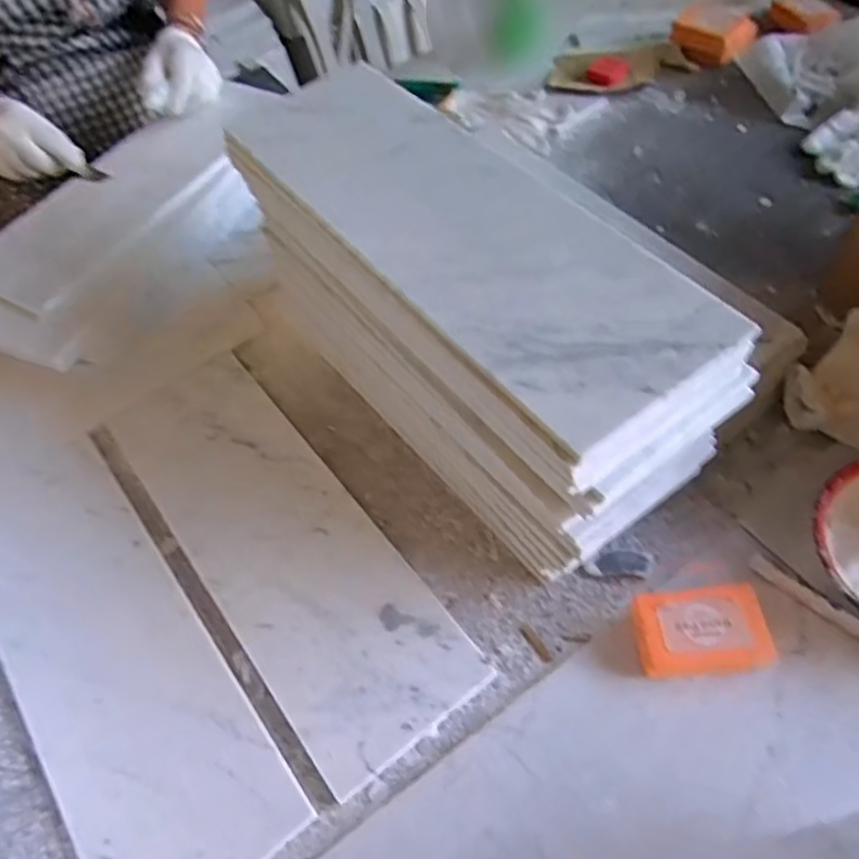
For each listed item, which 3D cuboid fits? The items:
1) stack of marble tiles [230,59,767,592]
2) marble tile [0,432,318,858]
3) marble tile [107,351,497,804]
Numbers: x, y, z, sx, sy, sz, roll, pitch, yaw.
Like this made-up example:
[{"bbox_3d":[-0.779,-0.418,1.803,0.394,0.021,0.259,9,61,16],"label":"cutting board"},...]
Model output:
[{"bbox_3d":[0.030,-0.098,0.614,0.166,0.242,0.450,-33,59,-17],"label":"stack of marble tiles"},{"bbox_3d":[-0.284,0.185,0.603,0.151,0.015,0.455,-34,59,-18],"label":"marble tile"},{"bbox_3d":[-0.142,0.093,0.644,0.152,0.015,0.449,-34,59,-18],"label":"marble tile"}]

